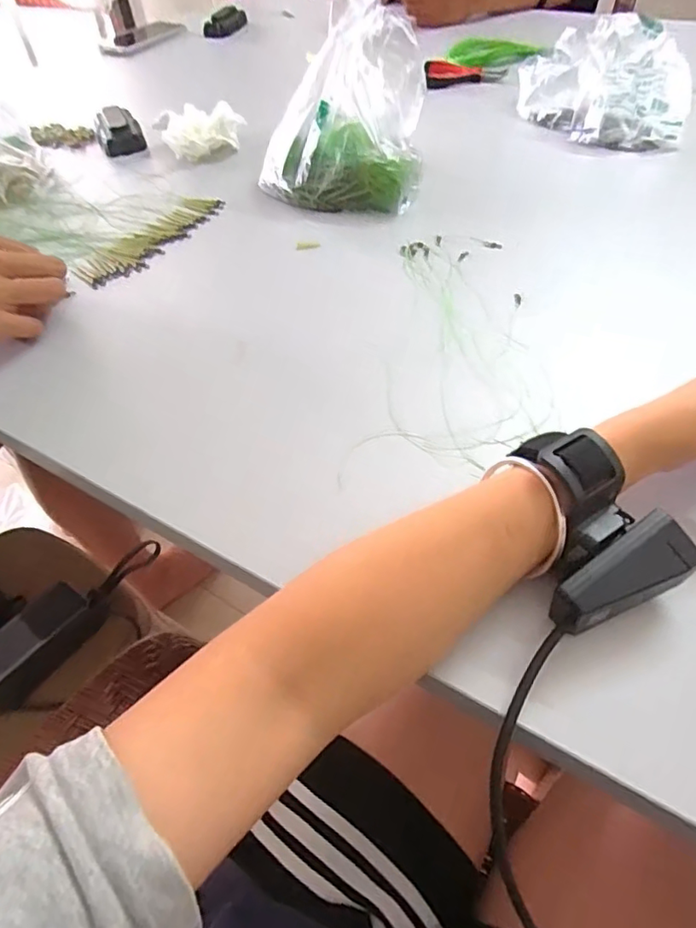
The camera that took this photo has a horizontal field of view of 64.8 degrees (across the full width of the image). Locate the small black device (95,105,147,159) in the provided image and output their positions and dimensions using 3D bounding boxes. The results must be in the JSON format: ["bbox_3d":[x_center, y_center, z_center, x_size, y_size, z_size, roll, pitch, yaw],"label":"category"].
[{"bbox_3d":[-0.289,-0.425,0.698,0.052,0.035,0.071,-17,52,-11],"label":"small black device"}]

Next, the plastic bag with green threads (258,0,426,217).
[{"bbox_3d":[-0.007,-0.357,0.549,0.165,0.134,0.155,3,52,5],"label":"plastic bag with green threads"}]

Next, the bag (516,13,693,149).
[{"bbox_3d":[0.292,-0.441,0.628,0.183,0.099,0.154,11,53,11],"label":"bag"}]

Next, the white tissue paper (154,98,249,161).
[{"bbox_3d":[-0.174,-0.400,0.662,0.100,0.045,0.069,-25,54,-17],"label":"white tissue paper"}]

